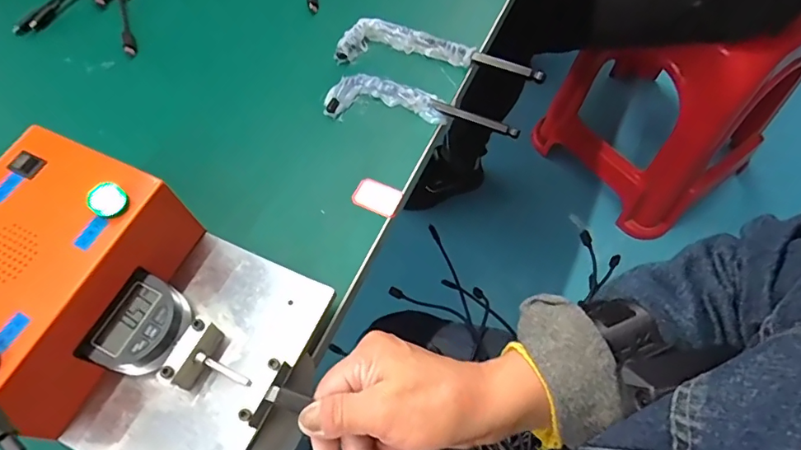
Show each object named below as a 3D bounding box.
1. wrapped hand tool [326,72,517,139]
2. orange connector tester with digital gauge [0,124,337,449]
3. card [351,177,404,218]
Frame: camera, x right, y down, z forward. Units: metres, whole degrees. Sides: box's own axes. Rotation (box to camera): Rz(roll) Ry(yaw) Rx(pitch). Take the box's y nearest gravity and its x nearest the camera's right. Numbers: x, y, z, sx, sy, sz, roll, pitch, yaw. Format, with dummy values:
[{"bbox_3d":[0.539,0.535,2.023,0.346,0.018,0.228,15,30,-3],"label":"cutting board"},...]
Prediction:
[{"bbox_3d":[0.017,-0.101,0.419,0.159,0.012,0.039,9,65,6],"label":"wrapped hand tool"},{"bbox_3d":[-0.168,0.055,0.301,0.207,0.093,0.151,23,67,12],"label":"orange connector tester with digital gauge"},{"bbox_3d":[-0.018,-0.022,0.385,0.035,0.004,0.025,23,67,13],"label":"card"}]

